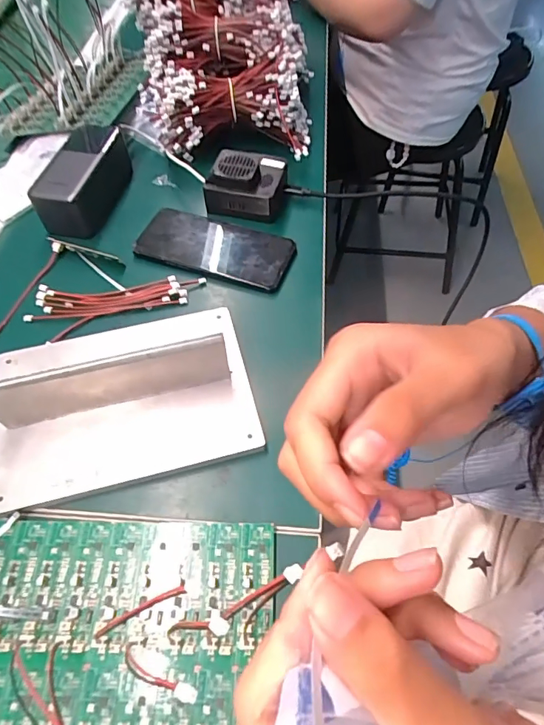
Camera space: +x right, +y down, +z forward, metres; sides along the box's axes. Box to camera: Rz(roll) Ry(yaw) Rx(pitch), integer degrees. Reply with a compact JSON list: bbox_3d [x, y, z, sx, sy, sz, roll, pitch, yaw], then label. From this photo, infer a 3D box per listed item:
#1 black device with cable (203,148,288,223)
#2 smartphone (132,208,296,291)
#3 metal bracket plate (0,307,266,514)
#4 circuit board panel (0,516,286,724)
[{"bbox_3d":[-0.027,-0.190,0.479,0.077,0.039,0.068,8,56,5],"label":"black device with cable"},{"bbox_3d":[-0.056,-0.121,0.466,0.157,0.008,0.075,17,58,11],"label":"smartphone"},{"bbox_3d":[-0.119,0.016,0.346,0.196,0.062,0.137,-13,57,-9],"label":"metal bracket plate"},{"bbox_3d":[-0.098,0.175,0.273,0.194,0.009,0.159,4,56,3],"label":"circuit board panel"}]

